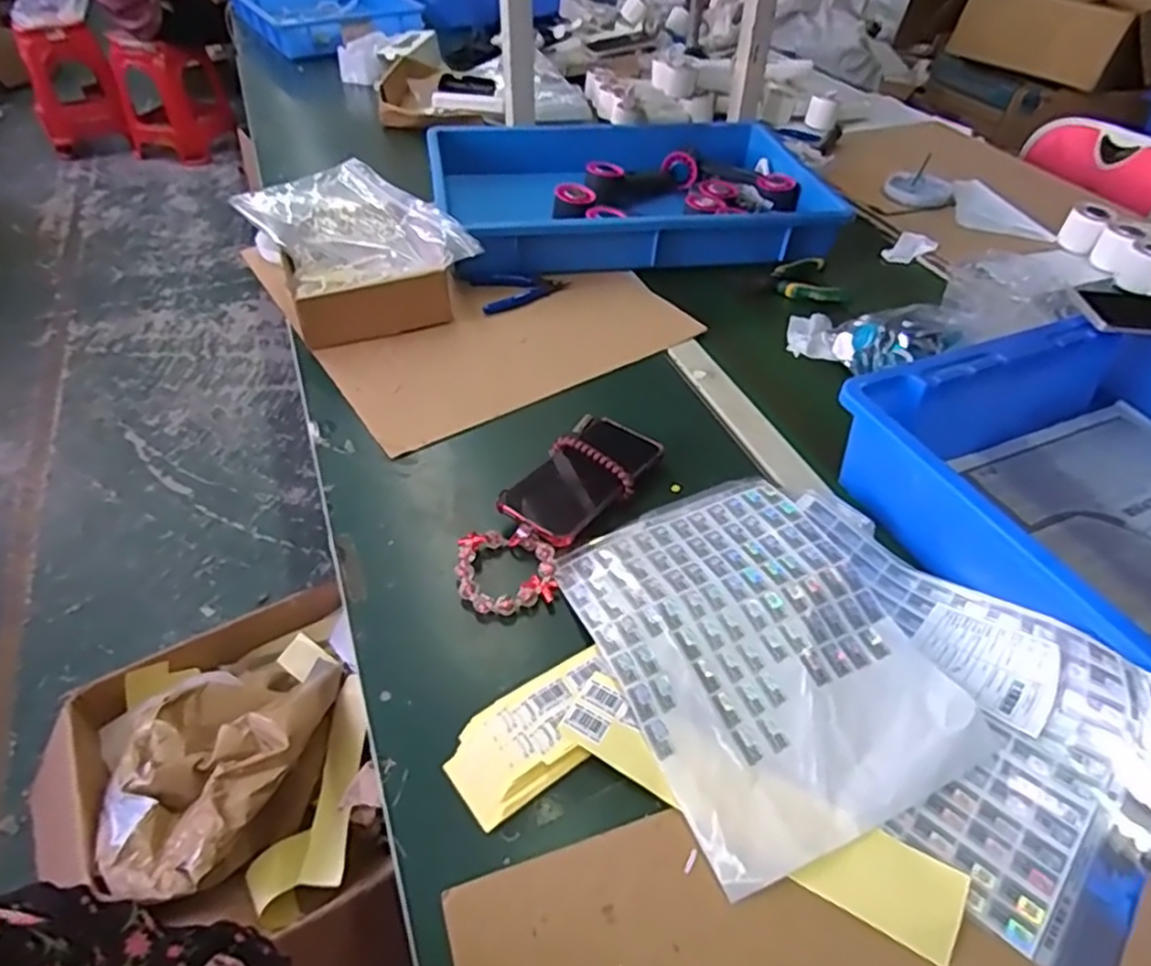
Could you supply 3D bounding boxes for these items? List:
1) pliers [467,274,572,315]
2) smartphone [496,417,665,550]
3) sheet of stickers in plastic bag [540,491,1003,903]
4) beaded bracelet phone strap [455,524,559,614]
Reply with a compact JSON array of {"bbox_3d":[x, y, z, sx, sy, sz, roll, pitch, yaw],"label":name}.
[{"bbox_3d":[-0.067,-0.250,0.926,0.119,0.011,0.077,-15,46,-14],"label":"pliers"},{"bbox_3d":[0.011,-0.008,0.663,0.076,0.016,0.162,31,49,25],"label":"smartphone"},{"bbox_3d":[0.132,0.116,0.545,0.217,0.019,0.287,-19,47,-17],"label":"sheet of stickers in plastic bag"},{"bbox_3d":[-0.059,0.066,0.607,0.079,0.021,0.093,-10,45,-9],"label":"beaded bracelet phone strap"}]

